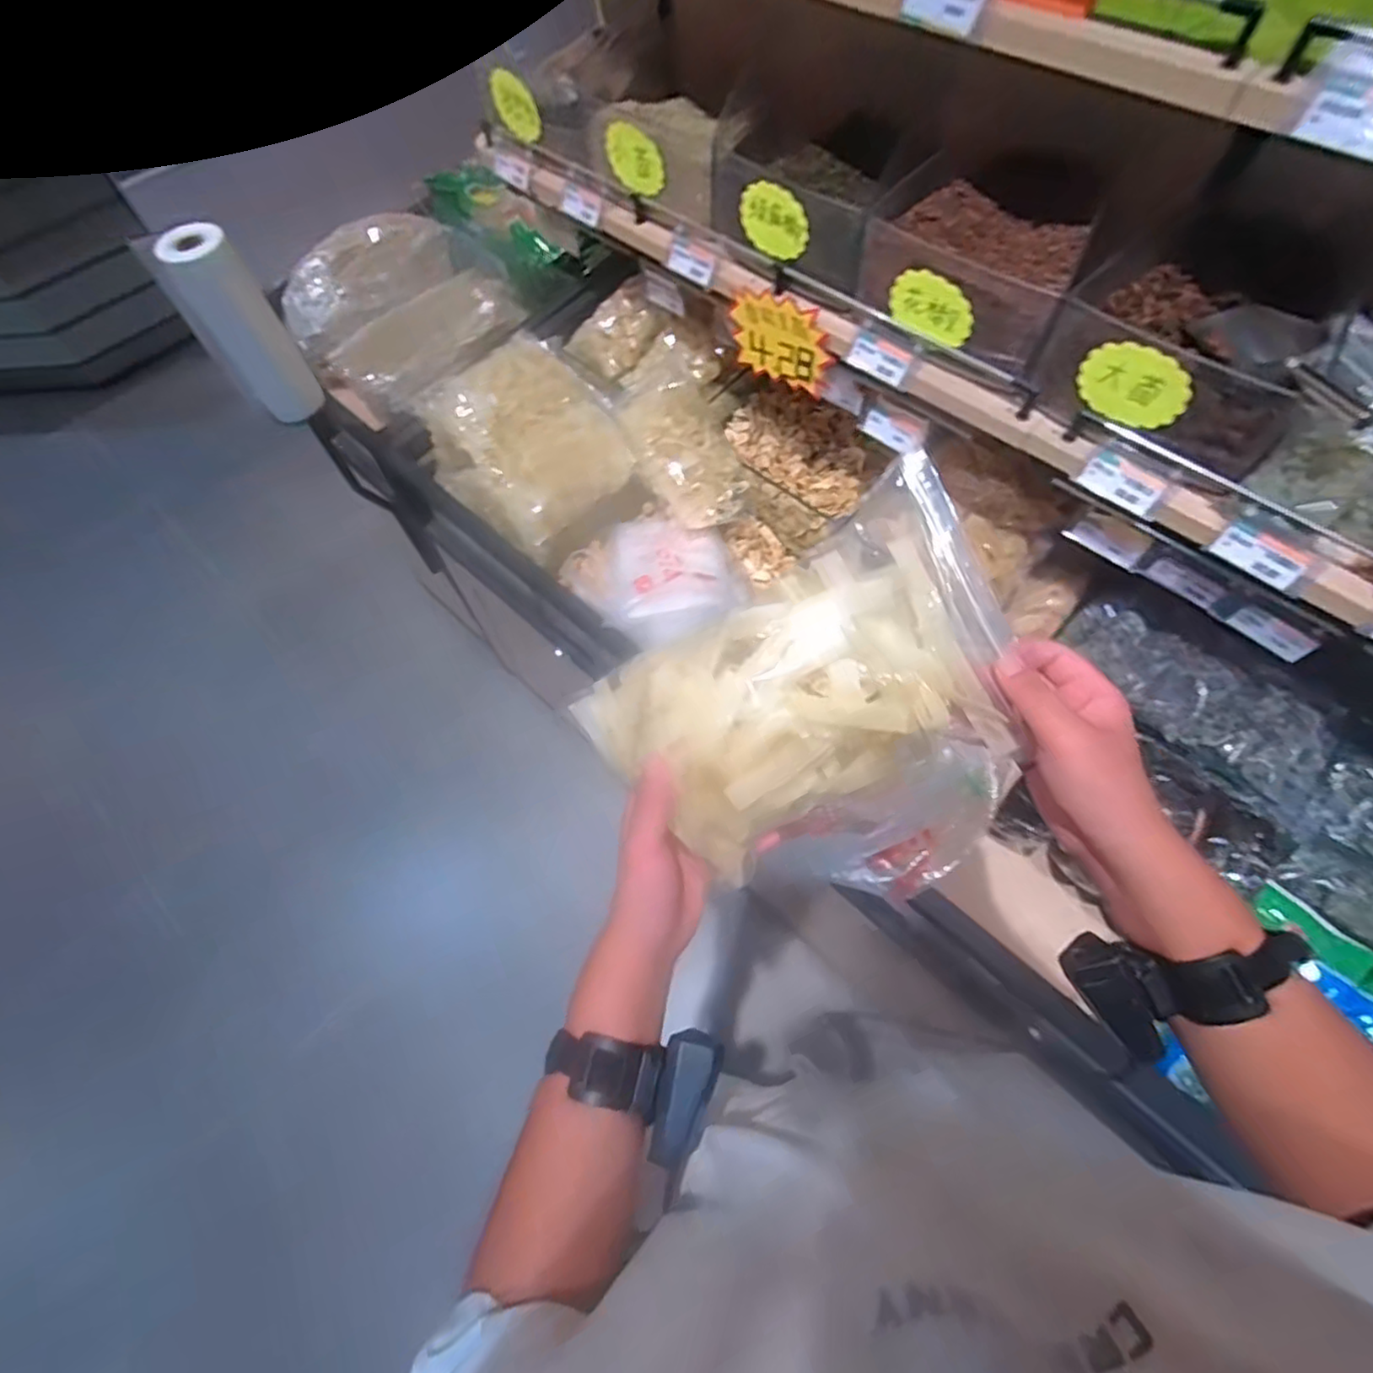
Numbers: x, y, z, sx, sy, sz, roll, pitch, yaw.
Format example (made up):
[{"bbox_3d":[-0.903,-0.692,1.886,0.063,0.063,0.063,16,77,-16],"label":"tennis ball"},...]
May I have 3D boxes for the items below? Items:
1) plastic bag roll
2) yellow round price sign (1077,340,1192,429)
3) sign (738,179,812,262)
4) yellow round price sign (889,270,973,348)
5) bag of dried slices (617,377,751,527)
[{"bbox_3d":[-0.649,-0.519,0.968,0.103,0.256,0.081,-36,67,-14],"label":"plastic bag roll"},{"bbox_3d":[0.480,-0.325,0.710,0.112,0.081,0.008,39,69,18],"label":"yellow round price sign"},{"bbox_3d":[0.115,-0.624,0.881,0.118,0.084,0.011,37,71,19],"label":"sign"},{"bbox_3d":[0.298,-0.465,0.805,0.006,0.070,0.113,-34,64,-29],"label":"yellow round price sign"},{"bbox_3d":[0.003,-0.380,1.070,0.150,0.053,0.254,-35,105,-2],"label":"bag of dried slices"}]

